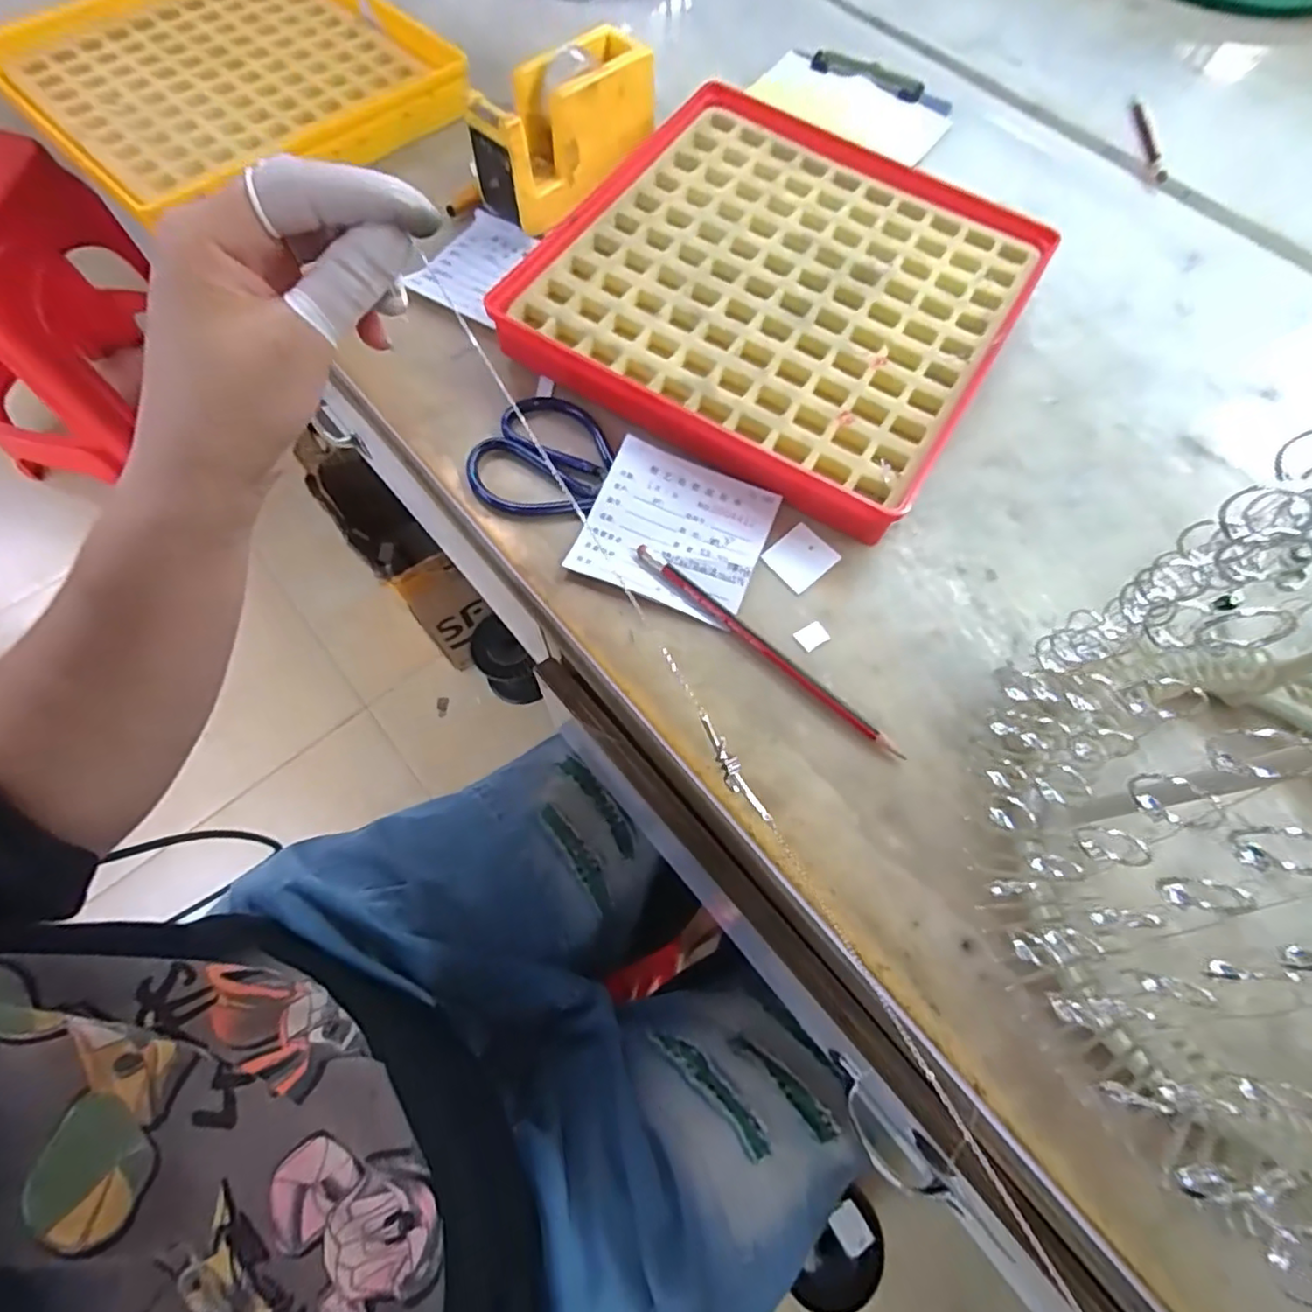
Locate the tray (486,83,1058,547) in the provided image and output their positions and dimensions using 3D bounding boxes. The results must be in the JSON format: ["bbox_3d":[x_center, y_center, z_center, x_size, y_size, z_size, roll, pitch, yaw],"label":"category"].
[{"bbox_3d":[0.086,-0.241,0.409,0.265,0.039,0.300,30,70,12],"label":"tray"}]

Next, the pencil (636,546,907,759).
[{"bbox_3d":[0.055,-0.006,0.323,0.167,0.006,0.008,40,72,15],"label":"pencil"}]

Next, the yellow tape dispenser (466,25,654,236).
[{"bbox_3d":[-0.061,-0.354,0.432,0.134,0.078,0.049,-42,73,-16],"label":"yellow tape dispenser"}]

